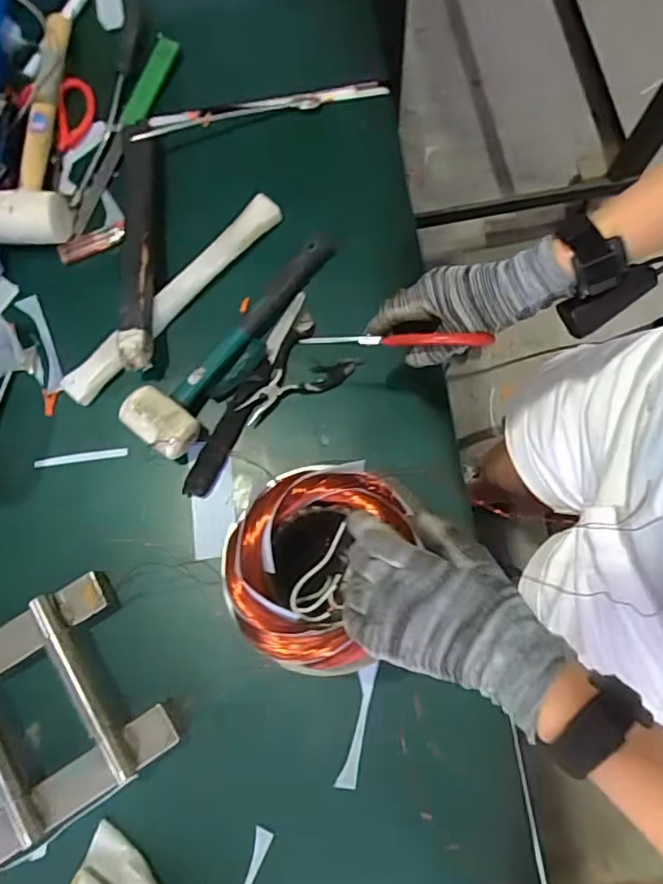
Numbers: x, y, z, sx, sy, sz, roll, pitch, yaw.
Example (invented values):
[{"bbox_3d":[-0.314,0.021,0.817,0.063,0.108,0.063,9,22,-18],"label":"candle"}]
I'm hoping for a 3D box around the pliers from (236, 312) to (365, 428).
[{"bbox_3d":[-0.042,-0.067,0.596,0.081,0.018,0.126,42,83,11],"label":"pliers"}]

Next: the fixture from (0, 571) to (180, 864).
[{"bbox_3d":[-0.264,0.249,0.515,0.203,0.043,0.182,-33,78,-4],"label":"fixture"}]

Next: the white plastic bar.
[{"bbox_3d":[-0.168,-0.156,0.602,0.036,0.029,0.299,44,83,11],"label":"white plastic bar"}]

